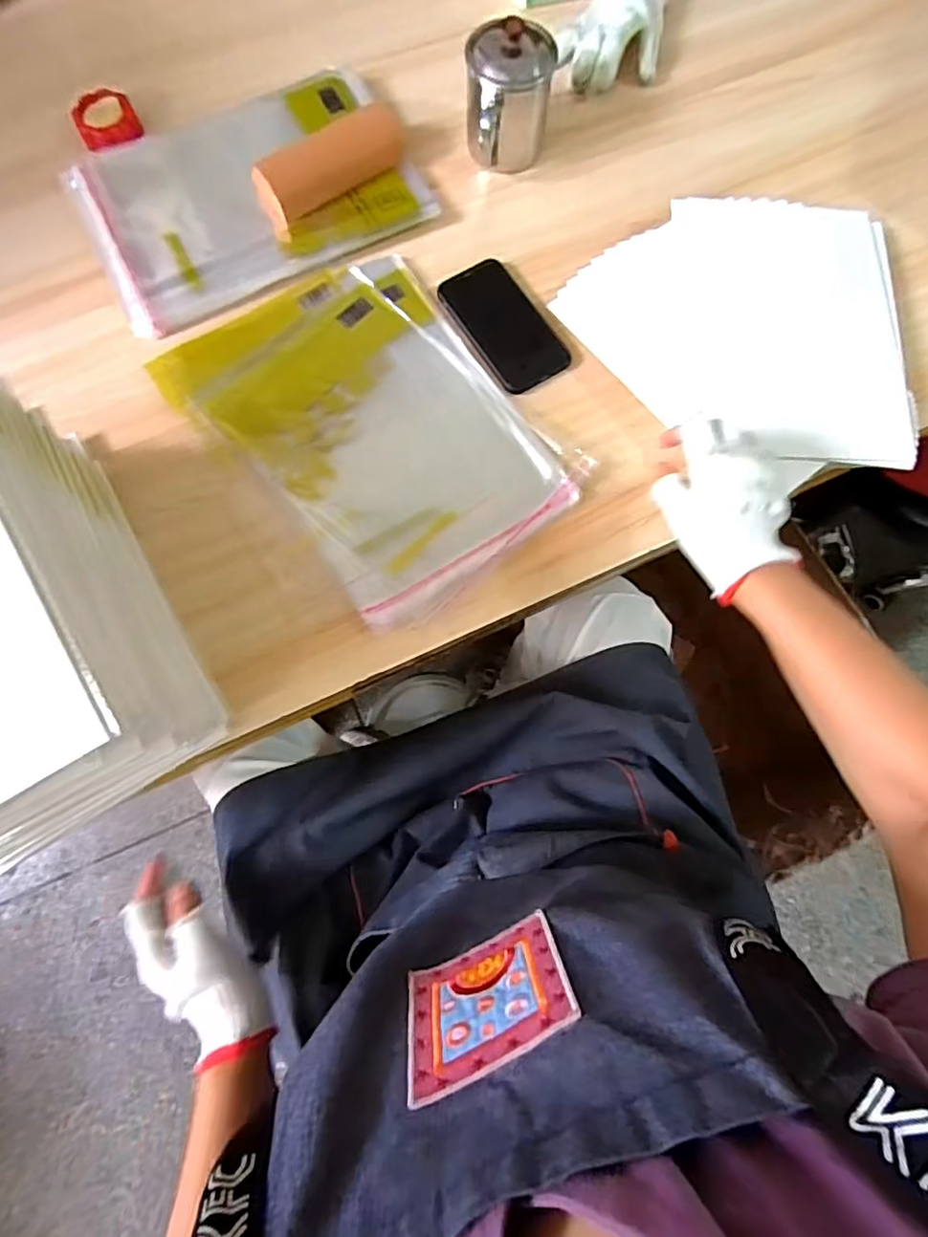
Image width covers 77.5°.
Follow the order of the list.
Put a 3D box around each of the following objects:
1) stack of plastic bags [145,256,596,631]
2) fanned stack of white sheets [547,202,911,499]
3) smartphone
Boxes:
[{"bbox_3d":[-0.087,-0.189,0.562,0.247,0.019,0.361,-40,81,-7],"label":"stack of plastic bags"},{"bbox_3d":[0.265,-0.283,0.566,0.316,0.018,0.293,0,76,4],"label":"fanned stack of white sheets"},{"bbox_3d":[0.038,-0.296,0.579,0.076,0.004,0.145,-32,80,-6],"label":"smartphone"}]

